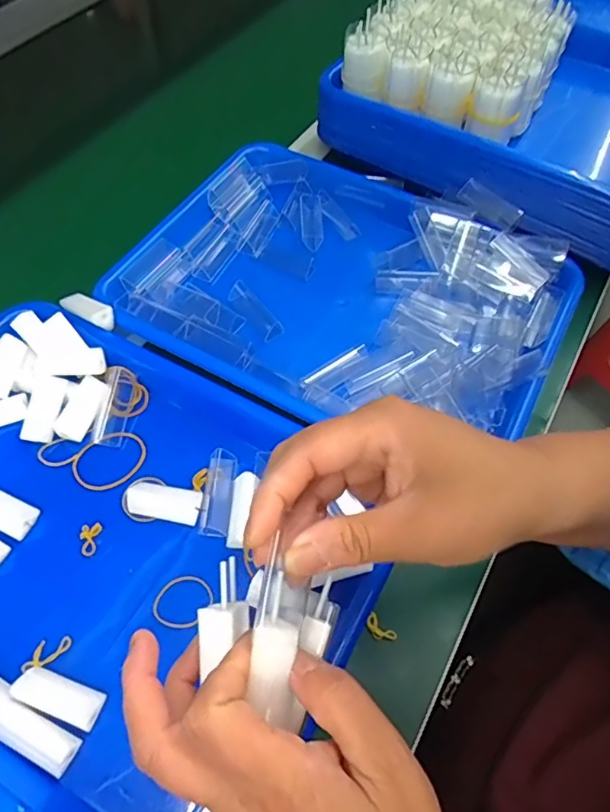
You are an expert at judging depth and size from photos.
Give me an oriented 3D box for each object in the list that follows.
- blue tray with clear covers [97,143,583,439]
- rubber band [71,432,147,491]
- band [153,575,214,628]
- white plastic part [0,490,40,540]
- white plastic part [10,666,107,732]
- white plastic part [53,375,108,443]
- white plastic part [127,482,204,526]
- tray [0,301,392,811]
[{"bbox_3d":[0.032,-0.095,0.427,0.329,0.040,0.244,23,61,12],"label":"blue tray with clear covers"},{"bbox_3d":[-0.133,0.037,0.366,0.048,0.004,0.039,-32,64,-19],"label":"rubber band"},{"bbox_3d":[-0.073,0.117,0.321,0.030,0.004,0.031,31,63,16],"label":"band"},{"bbox_3d":[-0.195,0.065,0.340,0.047,0.010,0.021,22,60,11],"label":"white plastic part"},{"bbox_3d":[-0.133,0.157,0.291,0.048,0.010,0.019,19,60,10],"label":"white plastic part"},{"bbox_3d":[-0.157,0.002,0.377,0.021,0.006,0.045,24,71,-9],"label":"white plastic part"},{"bbox_3d":[-0.091,0.062,0.347,0.046,0.005,0.022,12,59,6],"label":"white plastic part"},{"bbox_3d":[-0.127,0.081,0.326,0.324,0.035,0.250,26,61,14],"label":"tray"}]

